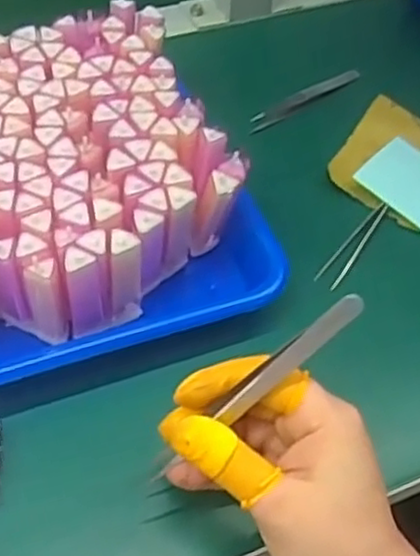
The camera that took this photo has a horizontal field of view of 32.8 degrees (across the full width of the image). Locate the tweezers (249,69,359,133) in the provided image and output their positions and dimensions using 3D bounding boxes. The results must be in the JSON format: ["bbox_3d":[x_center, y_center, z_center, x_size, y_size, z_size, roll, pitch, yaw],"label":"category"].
[{"bbox_3d":[0.070,-0.133,0.523,0.104,0.011,0.014,-33,60,-26],"label":"tweezers"}]

